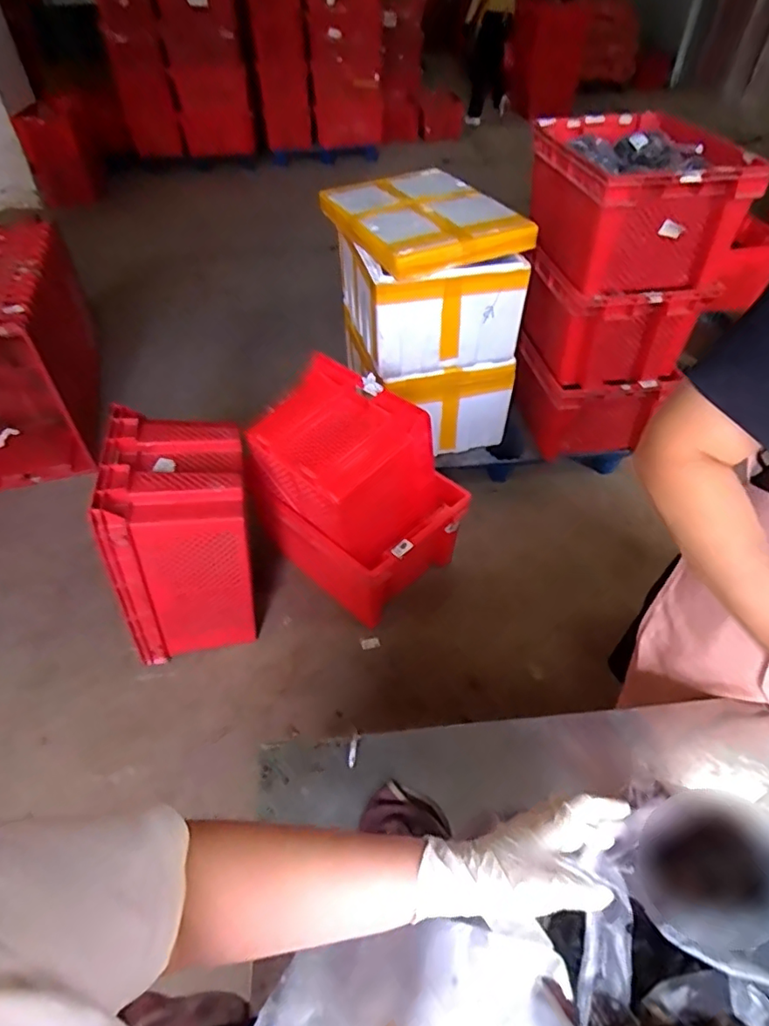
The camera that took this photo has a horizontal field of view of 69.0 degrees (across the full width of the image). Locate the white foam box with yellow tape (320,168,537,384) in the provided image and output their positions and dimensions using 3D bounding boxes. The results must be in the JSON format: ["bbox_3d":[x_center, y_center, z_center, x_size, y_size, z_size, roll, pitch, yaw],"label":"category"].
[{"bbox_3d":[0.116,-0.726,1.704,0.483,0.374,0.511,-12,47,-9],"label":"white foam box with yellow tape"}]

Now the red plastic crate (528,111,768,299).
[{"bbox_3d":[0.621,-0.828,1.477,0.390,0.271,0.542,-4,46,-2],"label":"red plastic crate"}]

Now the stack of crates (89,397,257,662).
[{"bbox_3d":[-0.510,0.071,1.473,0.340,0.558,0.352,-8,47,-6],"label":"stack of crates"}]

